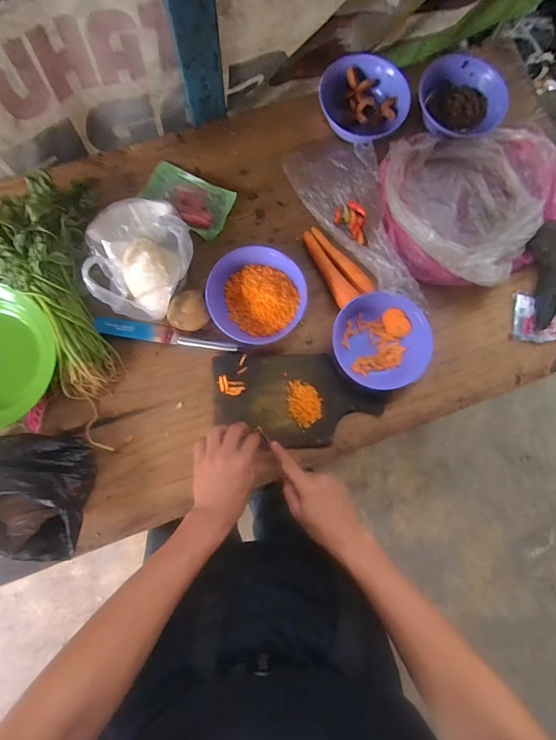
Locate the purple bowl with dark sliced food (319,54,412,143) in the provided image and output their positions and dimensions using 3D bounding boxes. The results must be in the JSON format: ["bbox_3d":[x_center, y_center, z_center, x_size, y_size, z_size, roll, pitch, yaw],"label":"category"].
[{"bbox_3d":[0.143,-0.456,0.645,0.145,0.043,0.125,-10,88,-5],"label":"purple bowl with dark sliced food"}]

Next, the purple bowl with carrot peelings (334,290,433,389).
[{"bbox_3d":[0.156,-0.043,0.588,0.144,0.059,0.137,0,88,-5],"label":"purple bowl with carrot peelings"}]

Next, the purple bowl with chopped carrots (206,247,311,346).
[{"bbox_3d":[-0.032,-0.109,0.578,0.142,0.049,0.135,0,88,-5],"label":"purple bowl with chopped carrots"}]

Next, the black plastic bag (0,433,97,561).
[{"bbox_3d":[-0.344,0.163,0.498,0.175,0.078,0.145,3,87,-5],"label":"black plastic bag"}]

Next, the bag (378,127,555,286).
[{"bbox_3d":[0.326,-0.289,0.617,0.330,0.097,0.268,-35,91,-5],"label":"bag"}]

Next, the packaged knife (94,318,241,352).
[{"bbox_3d":[-0.168,-0.054,0.586,0.215,0.016,0.029,8,87,-4],"label":"packaged knife"}]

